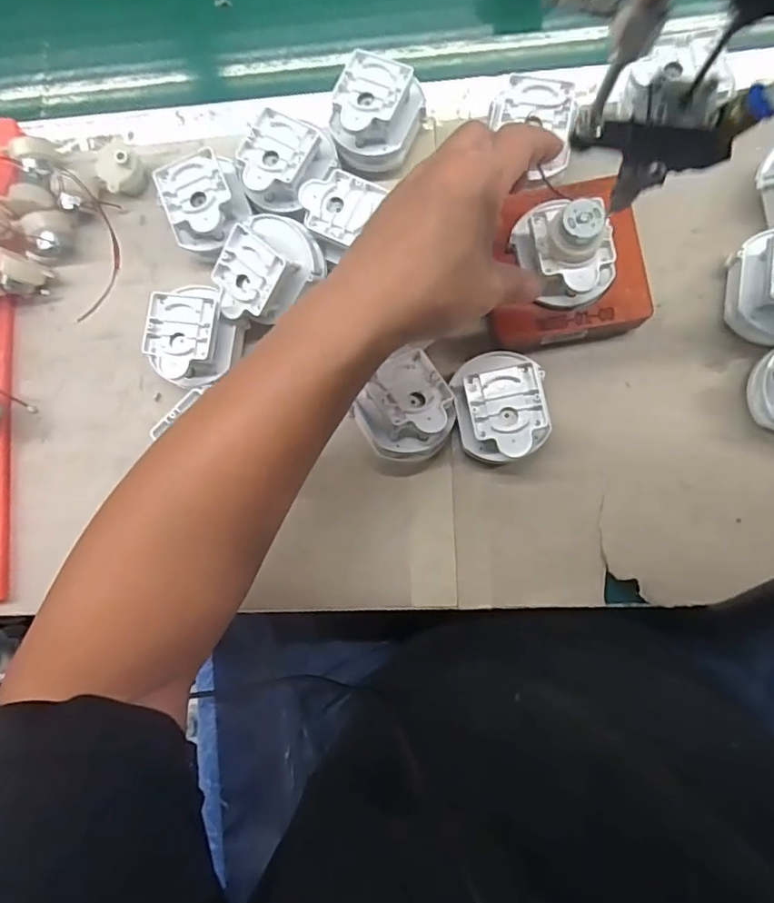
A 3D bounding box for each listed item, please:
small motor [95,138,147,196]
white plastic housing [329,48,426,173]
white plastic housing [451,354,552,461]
[{"bbox_3d":[-0.198,-0.210,0.415,0.031,0.032,0.032,-1,82,4],"label":"small motor"},{"bbox_3d":[-0.010,-0.236,0.390,0.049,0.049,0.061,25,85,7],"label":"white plastic housing"},{"bbox_3d":[0.073,-0.027,0.356,0.057,0.046,0.070,-12,81,3],"label":"white plastic housing"}]

